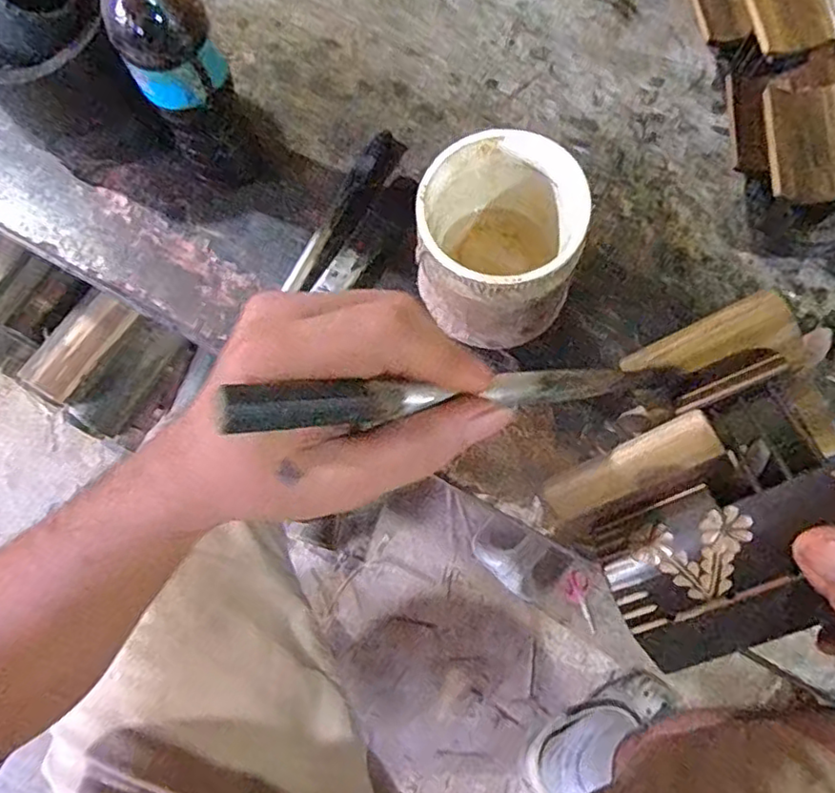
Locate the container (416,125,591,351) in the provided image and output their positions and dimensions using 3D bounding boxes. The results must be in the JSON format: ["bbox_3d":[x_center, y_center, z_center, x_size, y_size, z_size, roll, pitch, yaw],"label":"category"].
[{"bbox_3d":[0.052,-0.092,0.408,0.092,0.112,0.098,0,75,1],"label":"container"}]

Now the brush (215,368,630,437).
[{"bbox_3d":[0.015,-0.001,0.229,0.165,0.008,0.013,-4,73,-30],"label":"brush"}]

